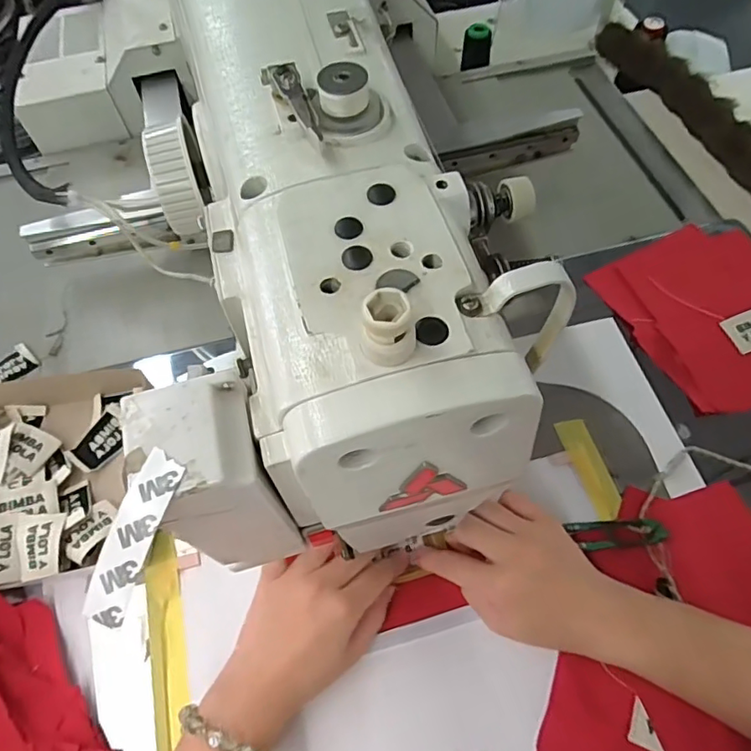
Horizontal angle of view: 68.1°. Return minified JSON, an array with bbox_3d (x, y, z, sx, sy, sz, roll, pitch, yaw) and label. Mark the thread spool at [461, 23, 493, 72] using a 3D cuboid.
[{"bbox_3d":[0.145,-0.470,0.793,0.039,0.052,0.031,5,60,5],"label":"thread spool"}]

